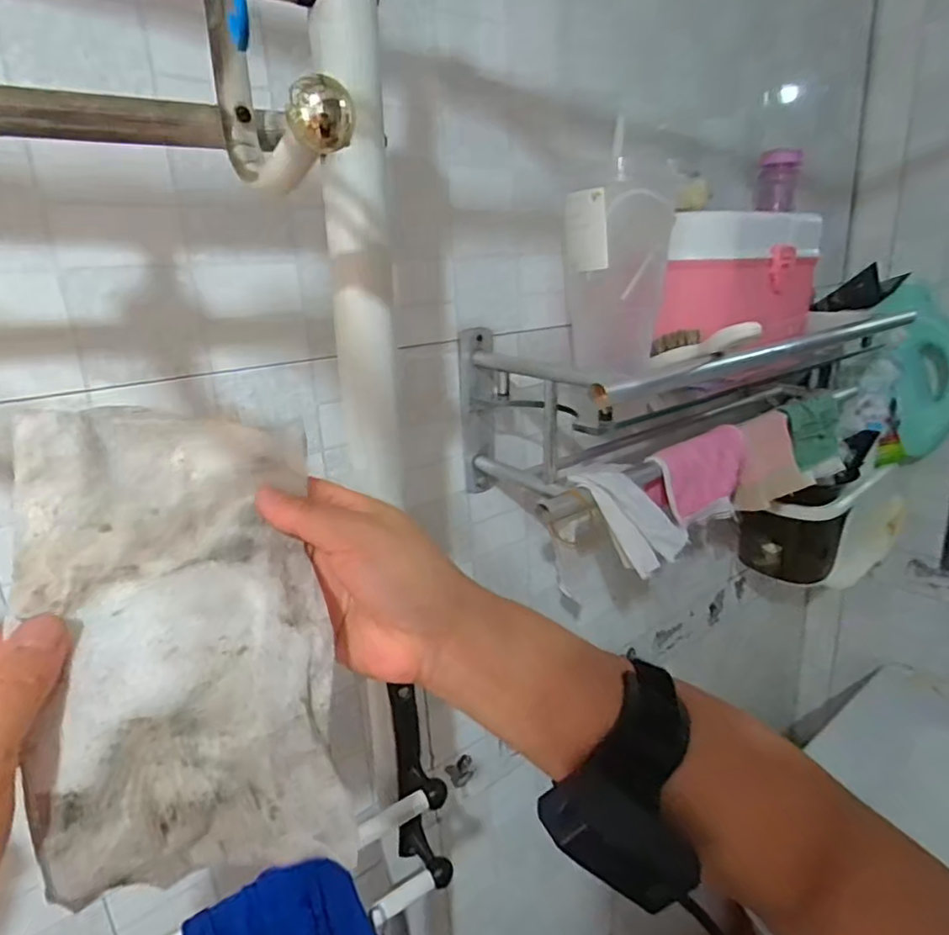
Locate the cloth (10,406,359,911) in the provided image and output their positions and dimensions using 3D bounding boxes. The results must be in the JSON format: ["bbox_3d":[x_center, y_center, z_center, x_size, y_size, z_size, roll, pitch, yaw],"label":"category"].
[{"bbox_3d":[-0.120,0.071,0.255,0.111,0.190,0.035,-3,-18,-30],"label":"cloth"}]

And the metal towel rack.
[{"bbox_3d":[0.241,-0.089,0.661,0.500,0.149,0.211,-16,22,-34],"label":"metal towel rack"}]

